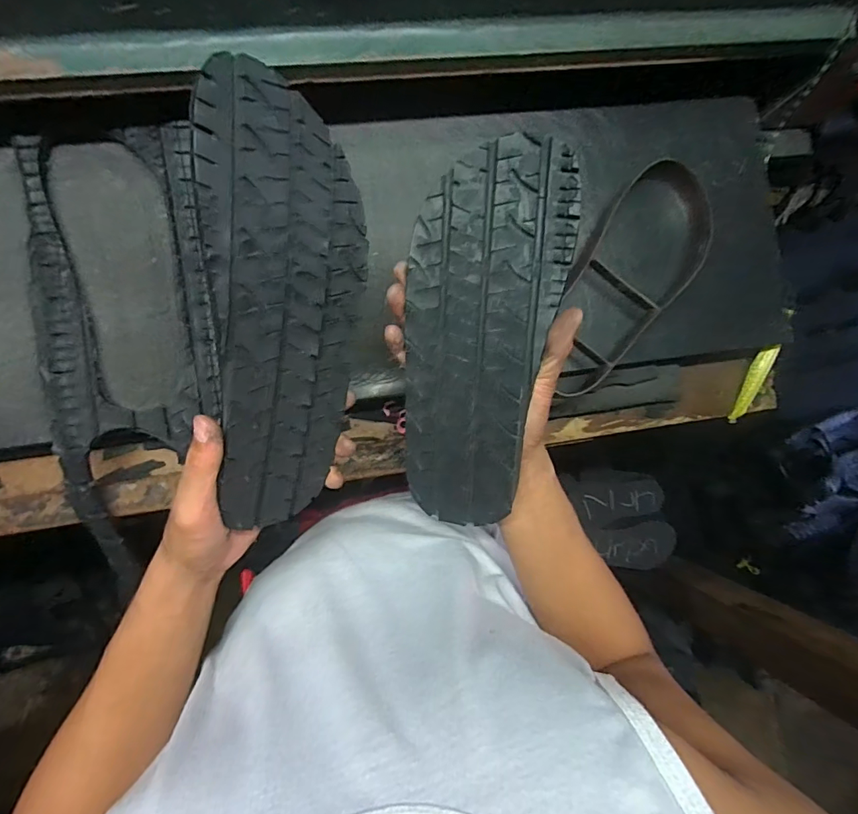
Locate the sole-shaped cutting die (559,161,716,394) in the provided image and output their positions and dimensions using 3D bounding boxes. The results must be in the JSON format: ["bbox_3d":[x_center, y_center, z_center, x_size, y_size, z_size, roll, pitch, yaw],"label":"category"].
[{"bbox_3d":[0.215,-0.132,0.513,0.115,0.043,0.274,30,86,-6],"label":"sole-shaped cutting die"}]

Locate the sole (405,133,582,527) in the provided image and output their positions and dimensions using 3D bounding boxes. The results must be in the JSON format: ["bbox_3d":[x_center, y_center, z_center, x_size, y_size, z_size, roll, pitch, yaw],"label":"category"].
[{"bbox_3d":[0.032,-0.042,0.329,0.097,0.029,0.269,7,104,-7],"label":"sole"}]

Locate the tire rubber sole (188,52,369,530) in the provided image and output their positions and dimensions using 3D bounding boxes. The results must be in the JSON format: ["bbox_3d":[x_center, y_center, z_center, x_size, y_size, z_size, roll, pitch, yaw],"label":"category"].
[{"bbox_3d":[-0.086,-0.052,0.297,0.105,0.014,0.268,-17,117,-44],"label":"tire rubber sole"}]

